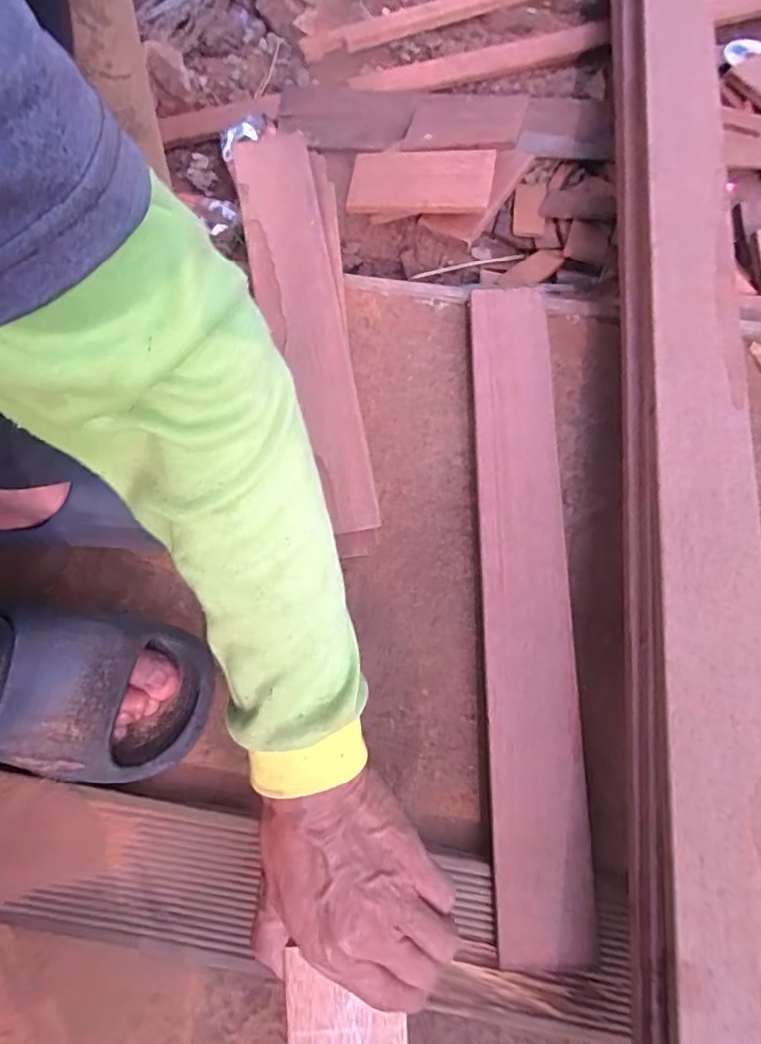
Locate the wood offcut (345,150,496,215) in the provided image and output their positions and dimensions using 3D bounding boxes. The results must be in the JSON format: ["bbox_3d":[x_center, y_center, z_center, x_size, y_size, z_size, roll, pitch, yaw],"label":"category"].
[{"bbox_3d":[0.041,-0.351,0.578,0.144,0.018,0.064,9,80,14],"label":"wood offcut"}]

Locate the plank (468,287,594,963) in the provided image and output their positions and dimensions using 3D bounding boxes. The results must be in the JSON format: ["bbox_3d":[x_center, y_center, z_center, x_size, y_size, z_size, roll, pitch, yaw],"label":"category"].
[{"bbox_3d":[0.109,0.044,0.426,0.063,0.024,0.490,0,73,0],"label":"plank"}]

